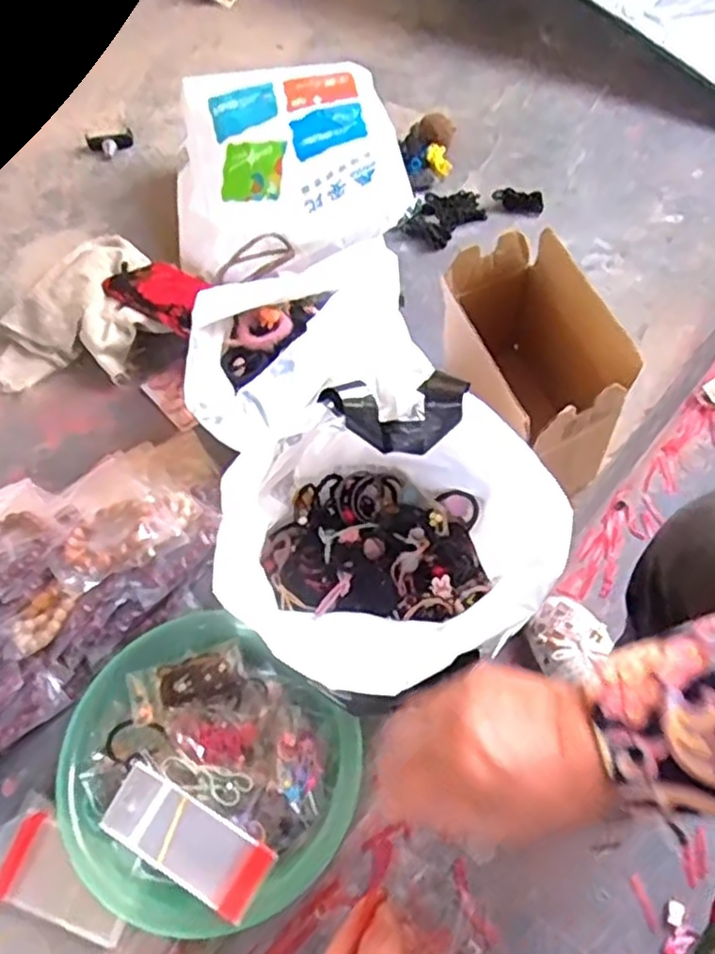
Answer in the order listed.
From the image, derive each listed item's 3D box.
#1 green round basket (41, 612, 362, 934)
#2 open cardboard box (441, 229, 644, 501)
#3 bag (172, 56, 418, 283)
[{"bbox_3d":[-0.123,0.241,0.589,0.225,0.070,0.211,-2,54,3],"label":"green round basket"},{"bbox_3d":[0.161,-0.094,0.717,0.126,0.198,0.222,-14,55,-5],"label":"open cardboard box"},{"bbox_3d":[-0.100,-0.388,0.912,0.281,0.112,0.308,-11,55,-4],"label":"bag"}]

